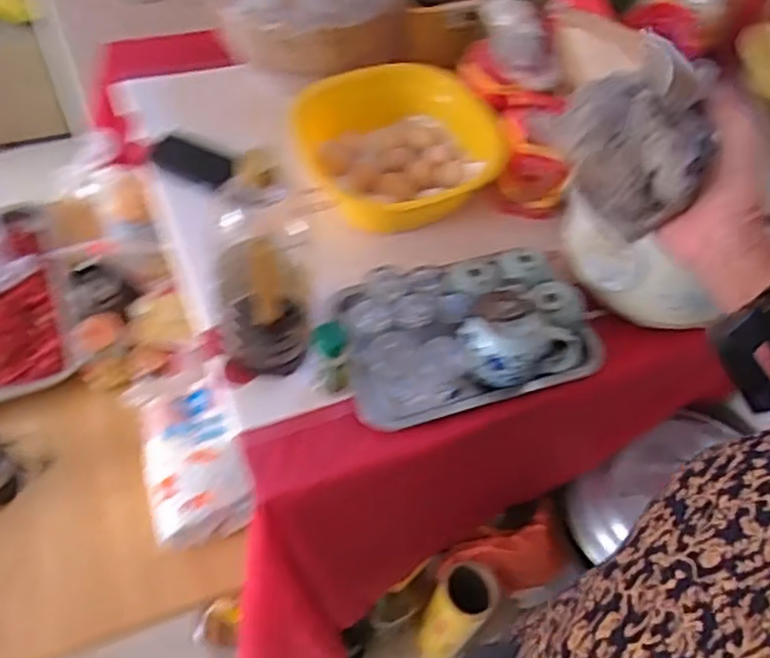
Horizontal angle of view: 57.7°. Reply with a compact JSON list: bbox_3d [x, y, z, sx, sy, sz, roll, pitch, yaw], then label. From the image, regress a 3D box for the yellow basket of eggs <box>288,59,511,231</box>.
[{"bbox_3d":[0.033,-0.253,0.977,0.275,0.105,0.262,2,58,-3],"label":"yellow basket of eggs"}]

